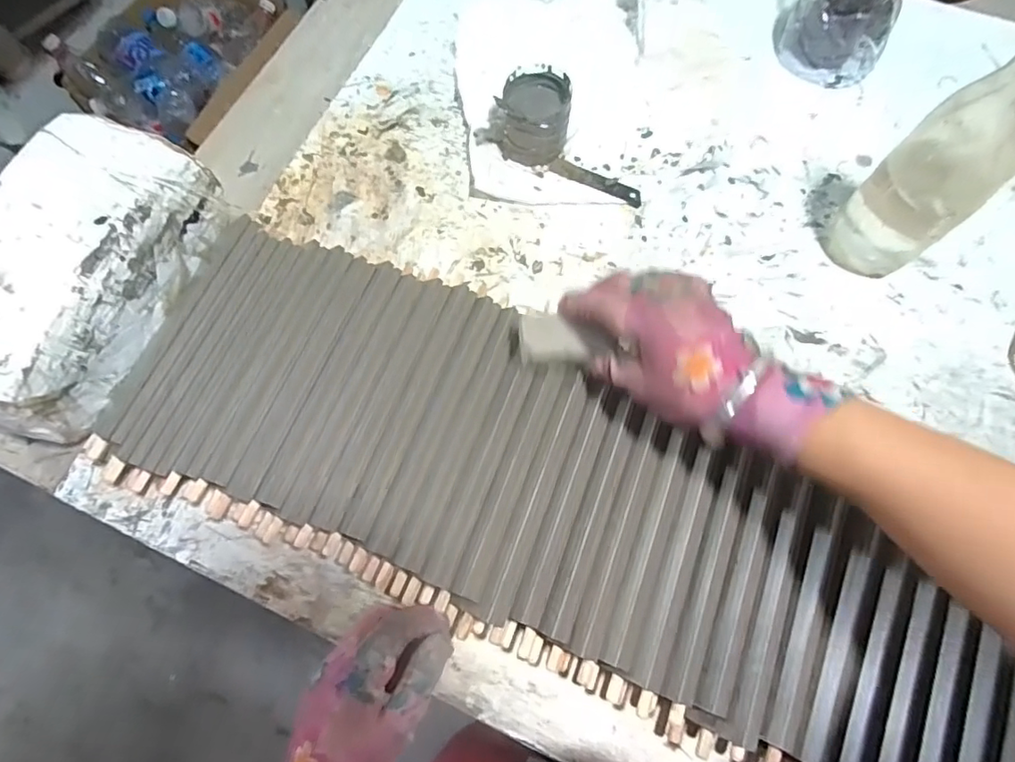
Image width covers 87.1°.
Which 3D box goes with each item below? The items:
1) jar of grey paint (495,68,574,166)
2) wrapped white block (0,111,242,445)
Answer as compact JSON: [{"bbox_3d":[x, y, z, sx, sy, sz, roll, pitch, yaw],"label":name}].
[{"bbox_3d":[0.024,-0.250,0.506,0.068,0.055,0.063,5,71,2],"label":"jar of grey paint"},{"bbox_3d":[-0.343,-0.084,0.419,0.109,0.094,0.241,20,72,7],"label":"wrapped white block"}]

